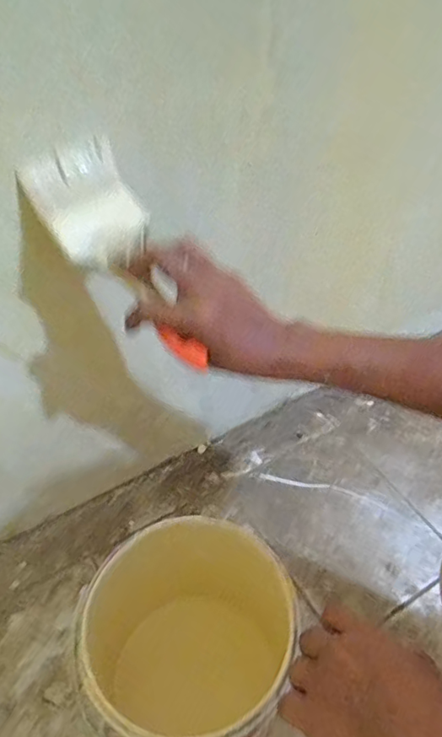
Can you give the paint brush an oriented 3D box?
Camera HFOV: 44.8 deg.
[{"bbox_3d":[-0.071,-0.085,0.421,0.079,0.039,0.200,-30,81,-27],"label":"paint brush"}]

